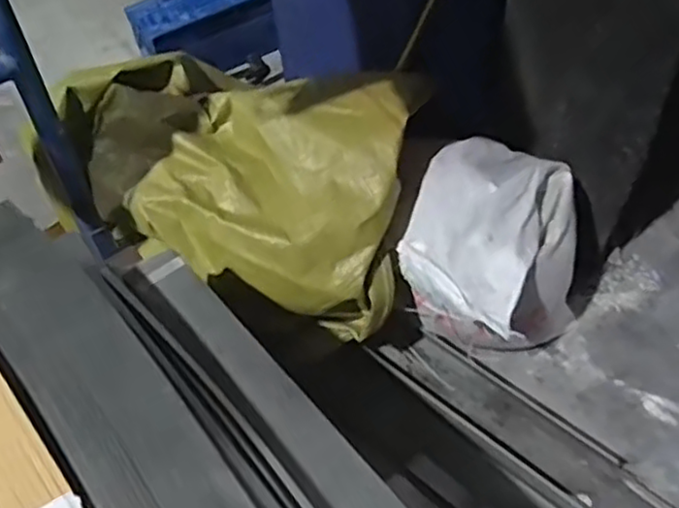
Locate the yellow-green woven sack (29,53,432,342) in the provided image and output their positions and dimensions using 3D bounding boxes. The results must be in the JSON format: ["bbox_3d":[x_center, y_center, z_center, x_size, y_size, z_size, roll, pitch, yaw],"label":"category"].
[{"bbox_3d":[-0.158,-0.146,1.110,0.588,0.225,0.402,16,54,16],"label":"yellow-green woven sack"}]

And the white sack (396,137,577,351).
[{"bbox_3d":[0.233,0.008,1.098,0.249,0.249,0.276,35,61,28],"label":"white sack"}]

